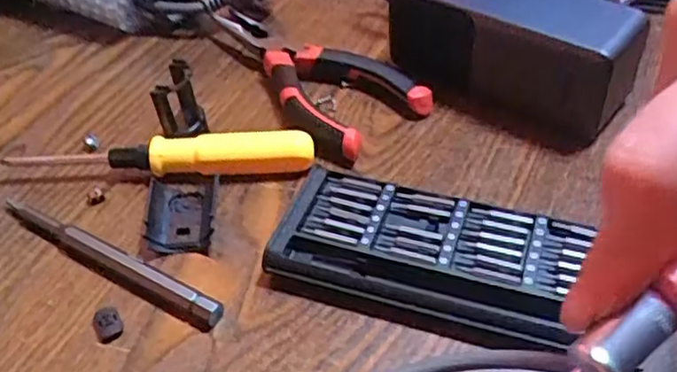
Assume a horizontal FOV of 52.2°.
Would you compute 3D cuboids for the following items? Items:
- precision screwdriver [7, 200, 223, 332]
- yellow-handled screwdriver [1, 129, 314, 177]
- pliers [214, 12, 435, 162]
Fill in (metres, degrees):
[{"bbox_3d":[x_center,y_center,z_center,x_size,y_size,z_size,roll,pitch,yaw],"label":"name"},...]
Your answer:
[{"bbox_3d":[-0.107,0.033,0.315,0.131,0.010,0.010,21,50,25],"label":"precision screwdriver"},{"bbox_3d":[-0.089,-0.014,0.352,0.150,0.021,0.017,-3,44,2],"label":"yellow-handled screwdriver"},{"bbox_3d":[-0.024,-0.067,0.408,0.149,0.015,0.066,32,55,32],"label":"pliers"}]

